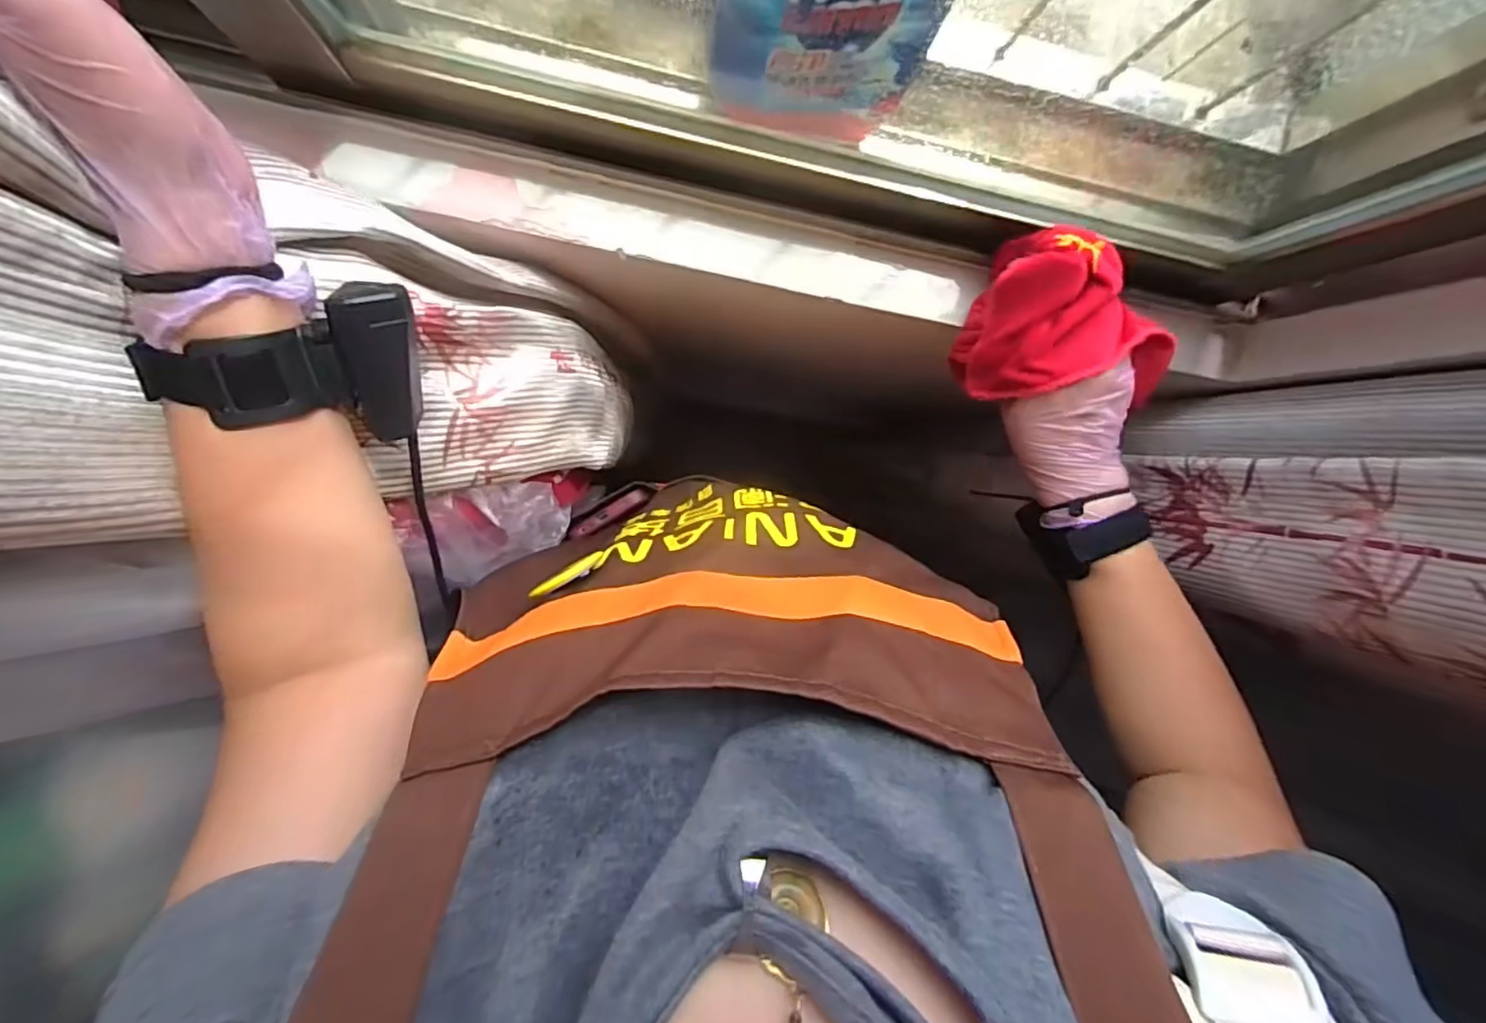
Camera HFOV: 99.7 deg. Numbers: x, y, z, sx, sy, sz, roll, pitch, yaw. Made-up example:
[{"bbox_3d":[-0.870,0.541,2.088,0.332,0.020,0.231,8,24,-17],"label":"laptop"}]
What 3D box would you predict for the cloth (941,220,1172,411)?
[{"bbox_3d":[0.224,-0.129,0.421,0.133,0.071,0.102,0,95,-8],"label":"cloth"}]

